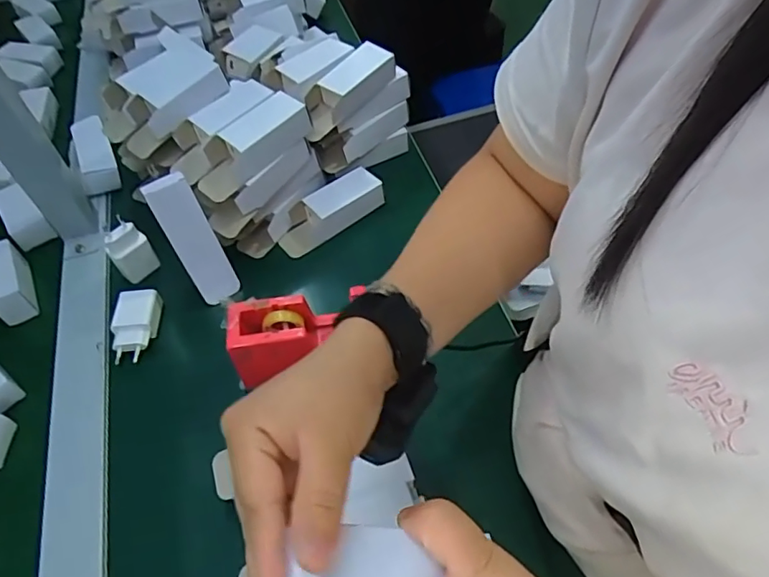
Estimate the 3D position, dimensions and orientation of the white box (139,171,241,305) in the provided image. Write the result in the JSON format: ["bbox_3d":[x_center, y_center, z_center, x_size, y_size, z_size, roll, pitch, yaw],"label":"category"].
[{"bbox_3d":[-0.196,-0.050,0.553,0.041,0.140,0.026,-34,37,-21],"label":"white box"}]

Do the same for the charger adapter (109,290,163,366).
[{"bbox_3d":[-0.256,0.038,0.554,0.043,0.025,0.072,-5,53,-2],"label":"charger adapter"}]

